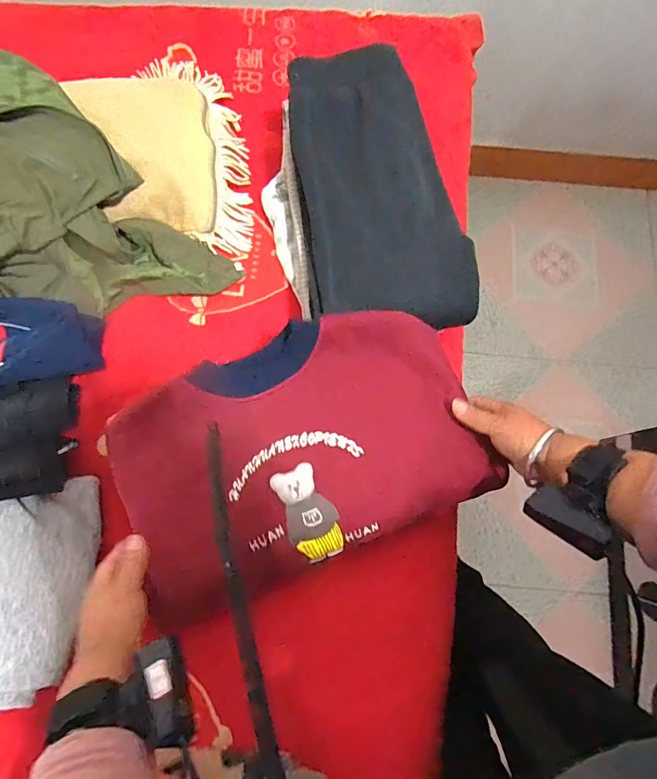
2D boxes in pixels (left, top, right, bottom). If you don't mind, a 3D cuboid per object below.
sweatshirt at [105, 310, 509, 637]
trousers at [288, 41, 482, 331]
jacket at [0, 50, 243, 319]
[{"bbox_3d":[-0.026,0.067,0.468,0.380,0.071,0.240,-22,77,-6],"label":"sweatshirt"},{"bbox_3d":[0.061,-0.244,0.524,0.195,0.048,0.350,-7,76,-3],"label":"trousers"},{"bbox_3d":[-0.351,-0.245,0.521,0.423,0.189,0.269,-4,76,-2],"label":"jacket"}]

